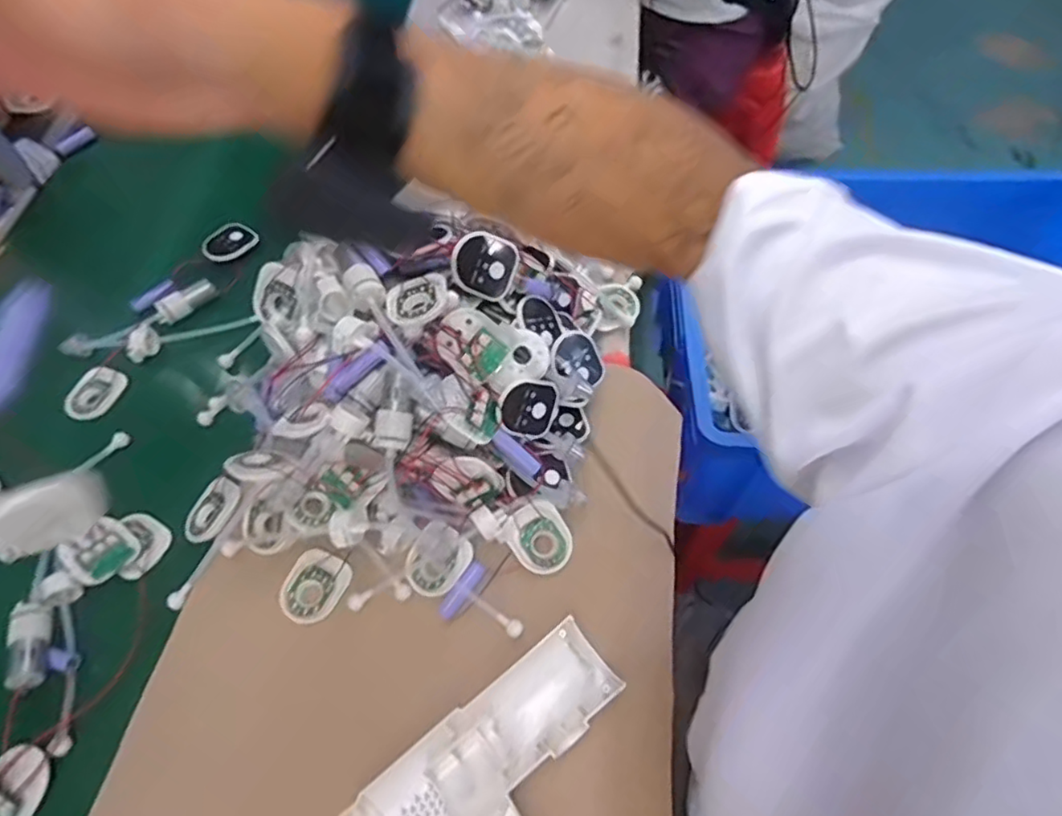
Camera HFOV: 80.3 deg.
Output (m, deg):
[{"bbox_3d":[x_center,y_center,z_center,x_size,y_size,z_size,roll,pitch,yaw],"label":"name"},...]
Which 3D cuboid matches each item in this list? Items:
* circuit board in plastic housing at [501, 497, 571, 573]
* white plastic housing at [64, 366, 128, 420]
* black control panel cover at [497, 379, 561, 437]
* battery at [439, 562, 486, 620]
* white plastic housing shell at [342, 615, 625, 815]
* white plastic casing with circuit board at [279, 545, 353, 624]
[{"bbox_3d":[0.008,0.107,0.522,0.049,0.010,0.059,-39,88,-13],"label":"circuit board in plastic housing"},{"bbox_3d":[-0.443,-0.015,0.641,0.040,0.008,0.059,34,65,-6],"label":"white plastic housing"},{"bbox_3d":[-0.002,0.000,0.526,0.056,0.008,0.046,6,99,-29],"label":"black control panel cover"},{"bbox_3d":[-0.056,0.148,0.510,0.014,0.011,0.052,29,65,18],"label":"battery"},{"bbox_3d":[0.001,0.282,0.428,0.207,0.037,0.176,-35,64,-16],"label":"white plastic housing shell"},{"bbox_3d":[-0.182,0.149,0.527,0.047,0.013,0.057,28,65,18],"label":"white plastic casing with circuit board"}]

